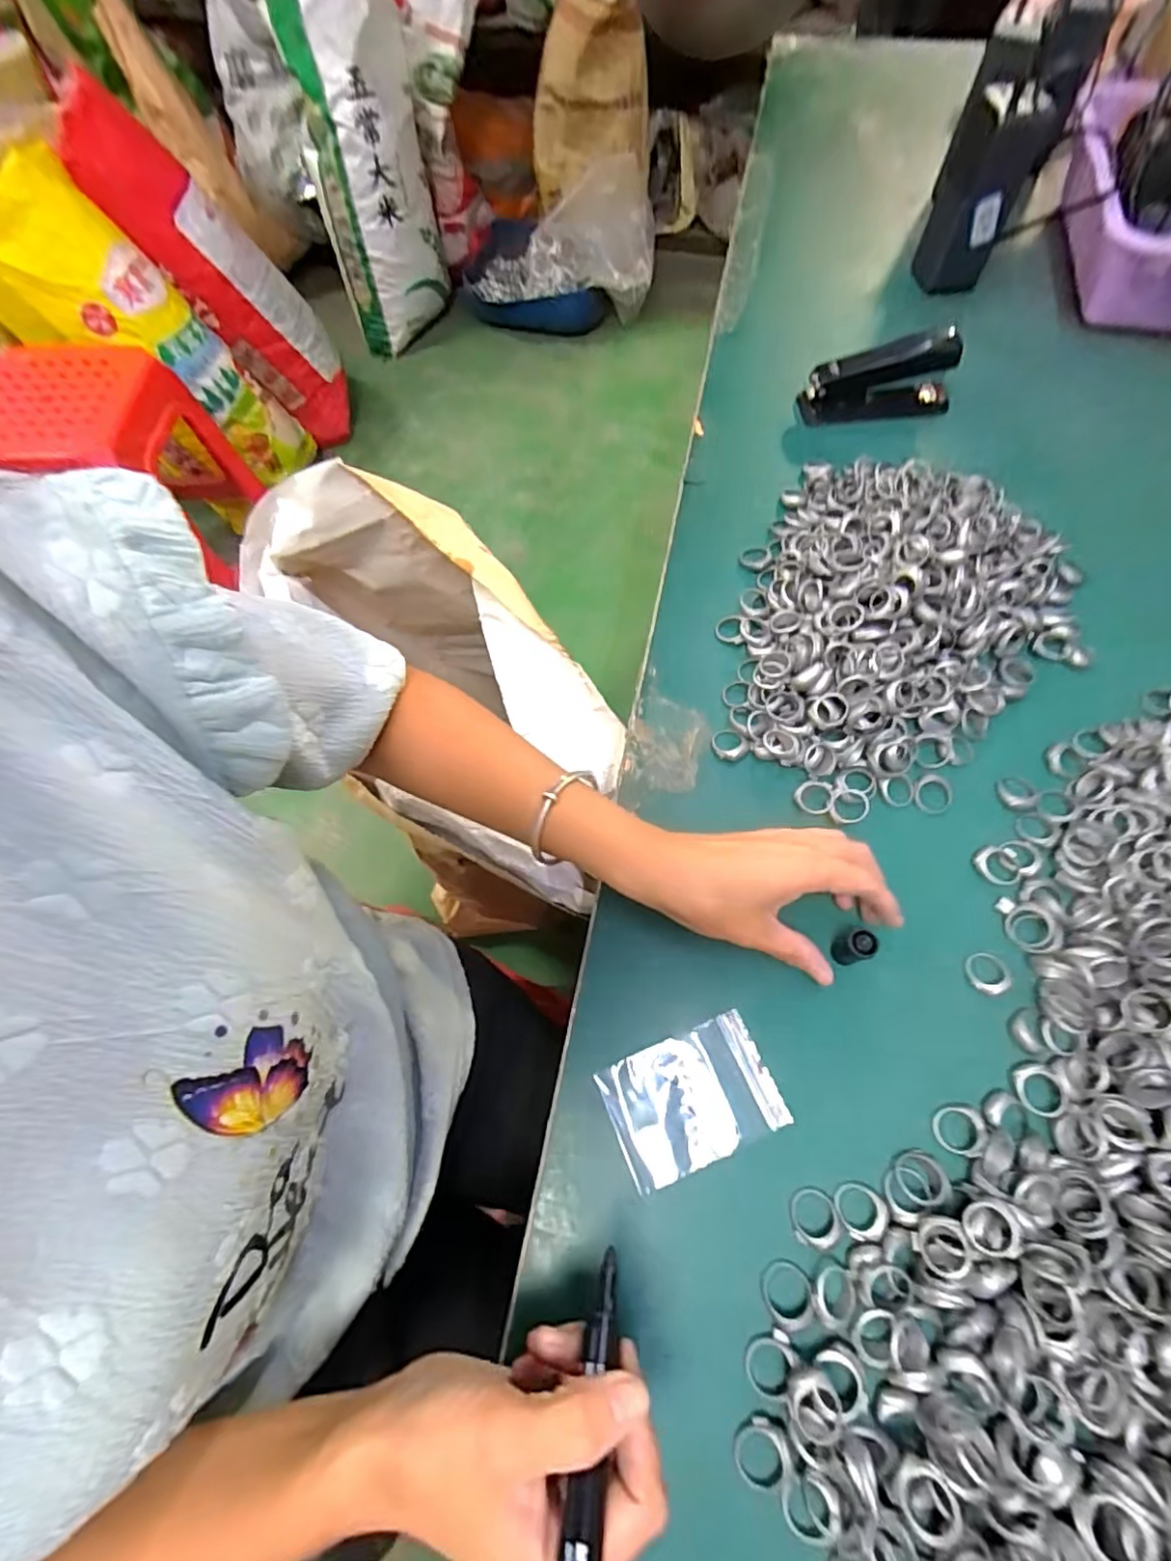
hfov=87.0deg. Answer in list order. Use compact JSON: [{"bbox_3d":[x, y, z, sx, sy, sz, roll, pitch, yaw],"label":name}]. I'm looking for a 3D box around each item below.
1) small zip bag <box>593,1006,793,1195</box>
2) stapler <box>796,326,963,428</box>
[{"bbox_3d":[0.055,0.164,0.319,0.084,0.004,0.058,-22,66,-8],"label":"small zip bag"},{"bbox_3d":[0.250,-0.339,0.523,0.121,0.052,0.032,-9,65,-1],"label":"stapler"}]

